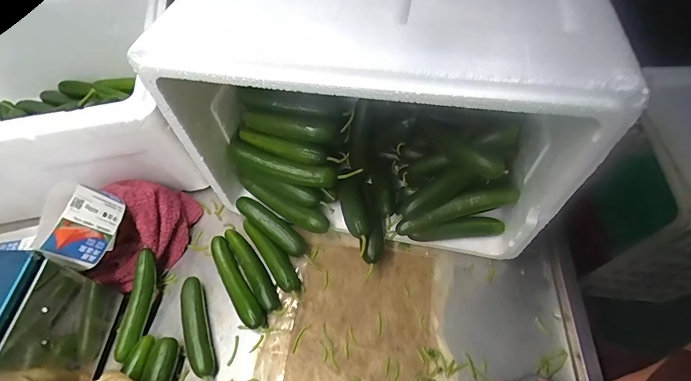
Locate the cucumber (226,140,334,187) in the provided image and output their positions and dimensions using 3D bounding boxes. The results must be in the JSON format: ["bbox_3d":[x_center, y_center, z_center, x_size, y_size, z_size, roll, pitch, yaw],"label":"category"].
[{"bbox_3d":[-0.090,-0.035,0.480,0.152,0.030,0.028,17,59,14],"label":"cucumber"}]

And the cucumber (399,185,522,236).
[{"bbox_3d":[0.142,0.023,0.445,0.155,0.027,0.029,-20,56,9],"label":"cucumber"}]

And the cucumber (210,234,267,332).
[{"bbox_3d":[-0.155,0.129,0.481,0.034,0.026,0.146,-31,60,-16],"label":"cucumber"}]

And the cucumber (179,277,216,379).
[{"bbox_3d":[-0.198,0.177,0.452,0.028,0.024,0.130,-21,58,-10],"label":"cucumber"}]

